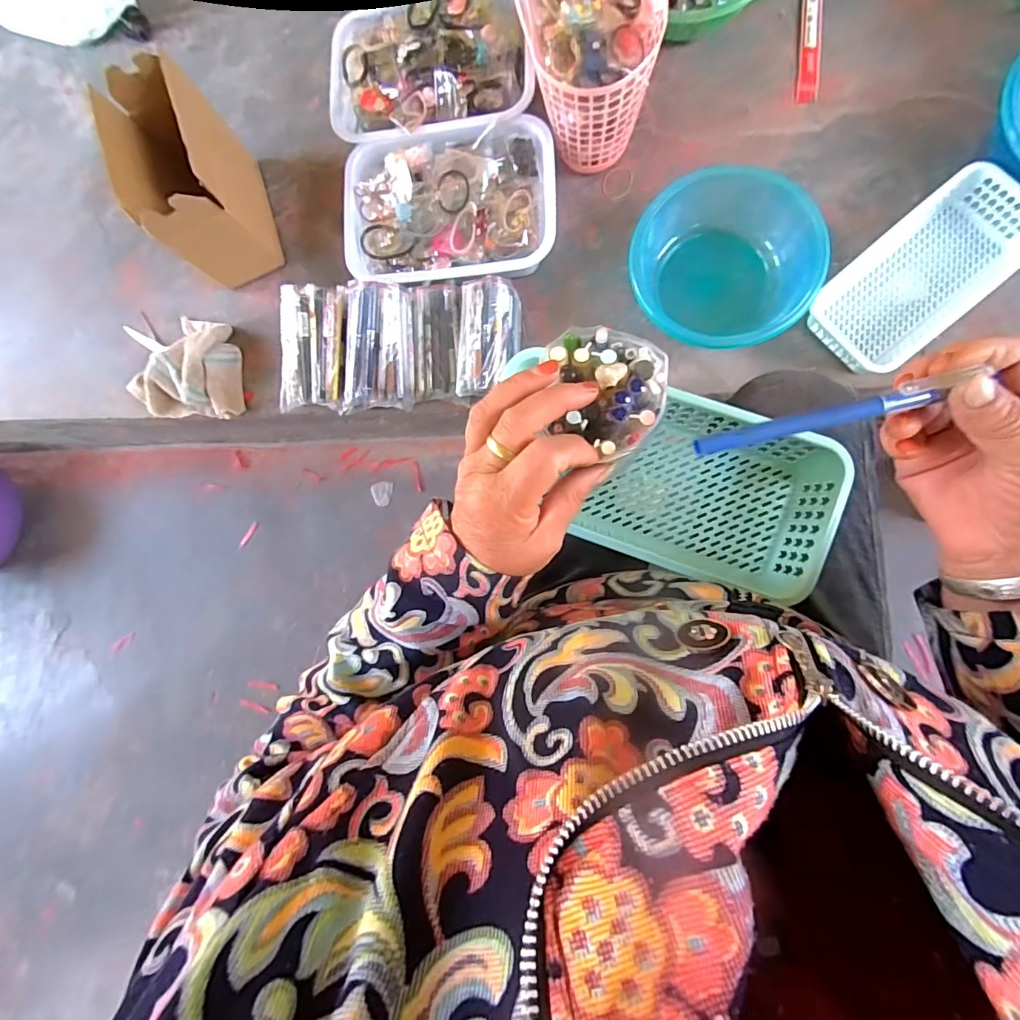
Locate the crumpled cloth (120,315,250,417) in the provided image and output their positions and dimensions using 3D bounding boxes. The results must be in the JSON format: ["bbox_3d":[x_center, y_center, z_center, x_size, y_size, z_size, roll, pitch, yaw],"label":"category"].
[{"bbox_3d":[-0.505,-0.218,0.733,0.194,0.055,0.162,-3,85,8],"label":"crumpled cloth"}]

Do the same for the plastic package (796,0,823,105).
[{"bbox_3d":[0.410,-0.641,0.661,0.030,0.004,0.171,4,86,9],"label":"plastic package"}]

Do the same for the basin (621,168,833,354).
[{"bbox_3d":[0.268,-0.302,0.628,0.221,0.108,0.206,-1,85,8],"label":"basin"}]

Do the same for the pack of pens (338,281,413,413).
[{"bbox_3d":[-0.176,-0.214,0.662,0.096,0.053,0.171,4,103,-25],"label":"pack of pens"}]

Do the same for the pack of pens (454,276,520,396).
[{"bbox_3d":[-0.030,-0.230,0.648,0.079,0.047,0.148,3,84,7],"label":"pack of pens"}]

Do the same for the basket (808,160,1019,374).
[{"bbox_3d":[0.507,-0.290,0.598,0.257,0.048,0.139,-41,81,3],"label":"basket"}]

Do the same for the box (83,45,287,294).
[{"bbox_3d":[-0.427,-0.445,0.671,0.107,0.192,0.215,-17,83,7],"label":"box"}]

